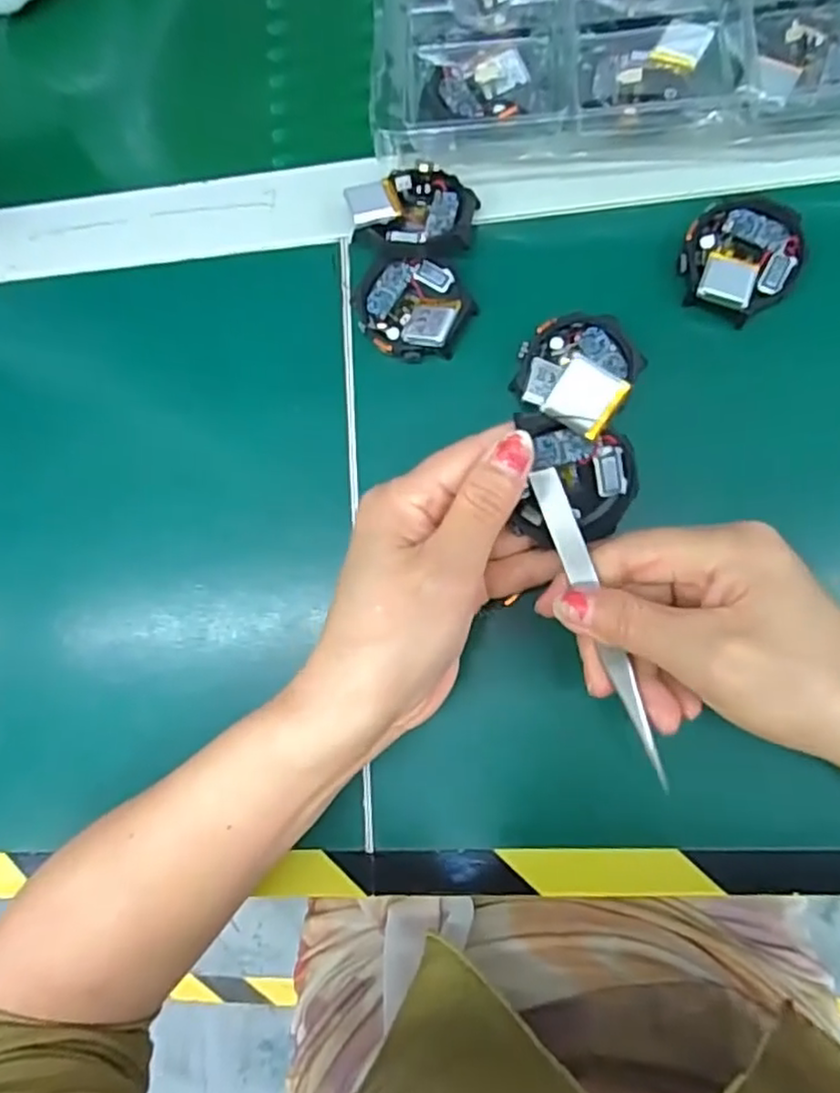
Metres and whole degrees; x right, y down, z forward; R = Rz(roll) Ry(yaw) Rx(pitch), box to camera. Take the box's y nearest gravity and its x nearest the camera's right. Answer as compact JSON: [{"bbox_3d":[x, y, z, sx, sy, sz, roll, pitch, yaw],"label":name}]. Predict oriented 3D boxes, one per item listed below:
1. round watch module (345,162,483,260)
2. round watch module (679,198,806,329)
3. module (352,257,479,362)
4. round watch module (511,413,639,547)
[{"bbox_3d":[-0.004,-0.153,0.304,0.056,0.014,0.042,7,85,9],"label":"round watch module"},{"bbox_3d":[0.139,-0.125,0.293,0.047,0.020,0.050,-1,83,8],"label":"round watch module"},{"bbox_3d":[-0.004,-0.110,0.304,0.052,0.012,0.046,30,88,10],"label":"module"},{"bbox_3d":[0.056,-0.025,0.242,0.043,0.010,0.047,-5,117,-7],"label":"round watch module"}]

